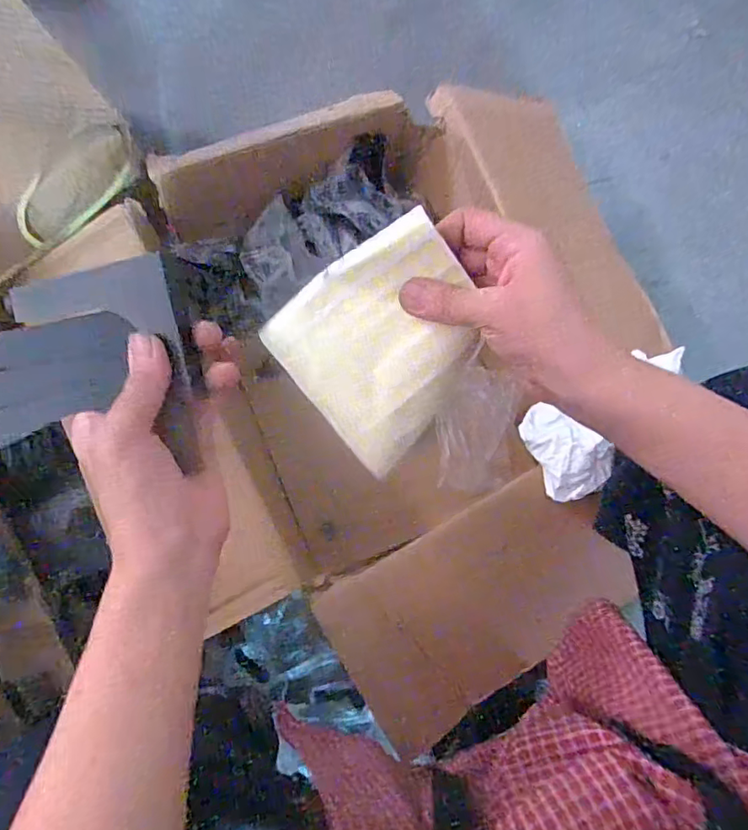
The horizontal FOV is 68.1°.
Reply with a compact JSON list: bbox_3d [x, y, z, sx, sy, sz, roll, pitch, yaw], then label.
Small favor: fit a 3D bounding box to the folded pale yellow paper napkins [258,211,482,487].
[{"bbox_3d":[0.011,-0.042,0.344,0.118,0.013,0.119,-37,106,6],"label":"folded pale yellow paper napkins"}]

